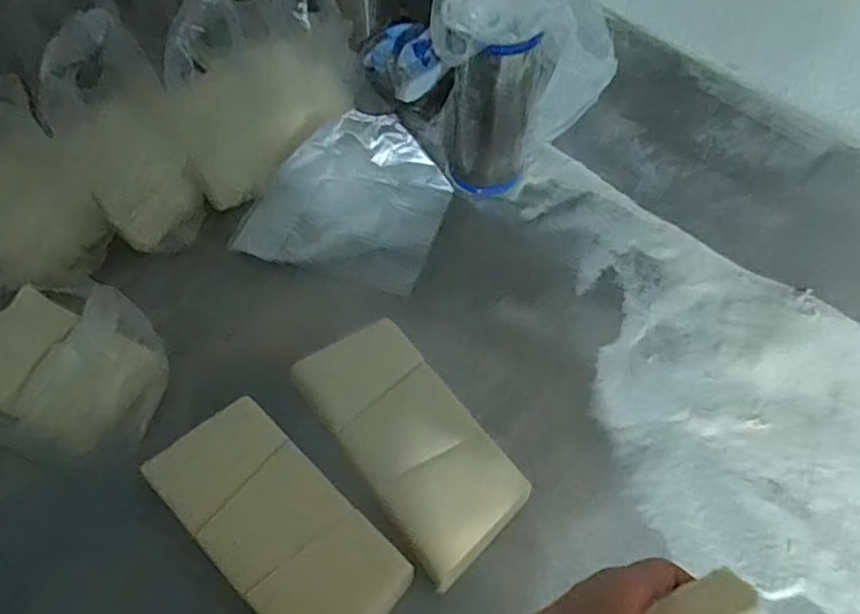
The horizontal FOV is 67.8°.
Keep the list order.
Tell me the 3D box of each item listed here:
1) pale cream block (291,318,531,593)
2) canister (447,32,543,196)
[{"bbox_3d":[-0.023,0.112,0.571,0.119,0.040,0.233,-34,62,-21],"label":"pale cream block"},{"bbox_3d":[0.070,-0.225,0.726,0.096,0.187,0.081,8,56,6],"label":"canister"}]

